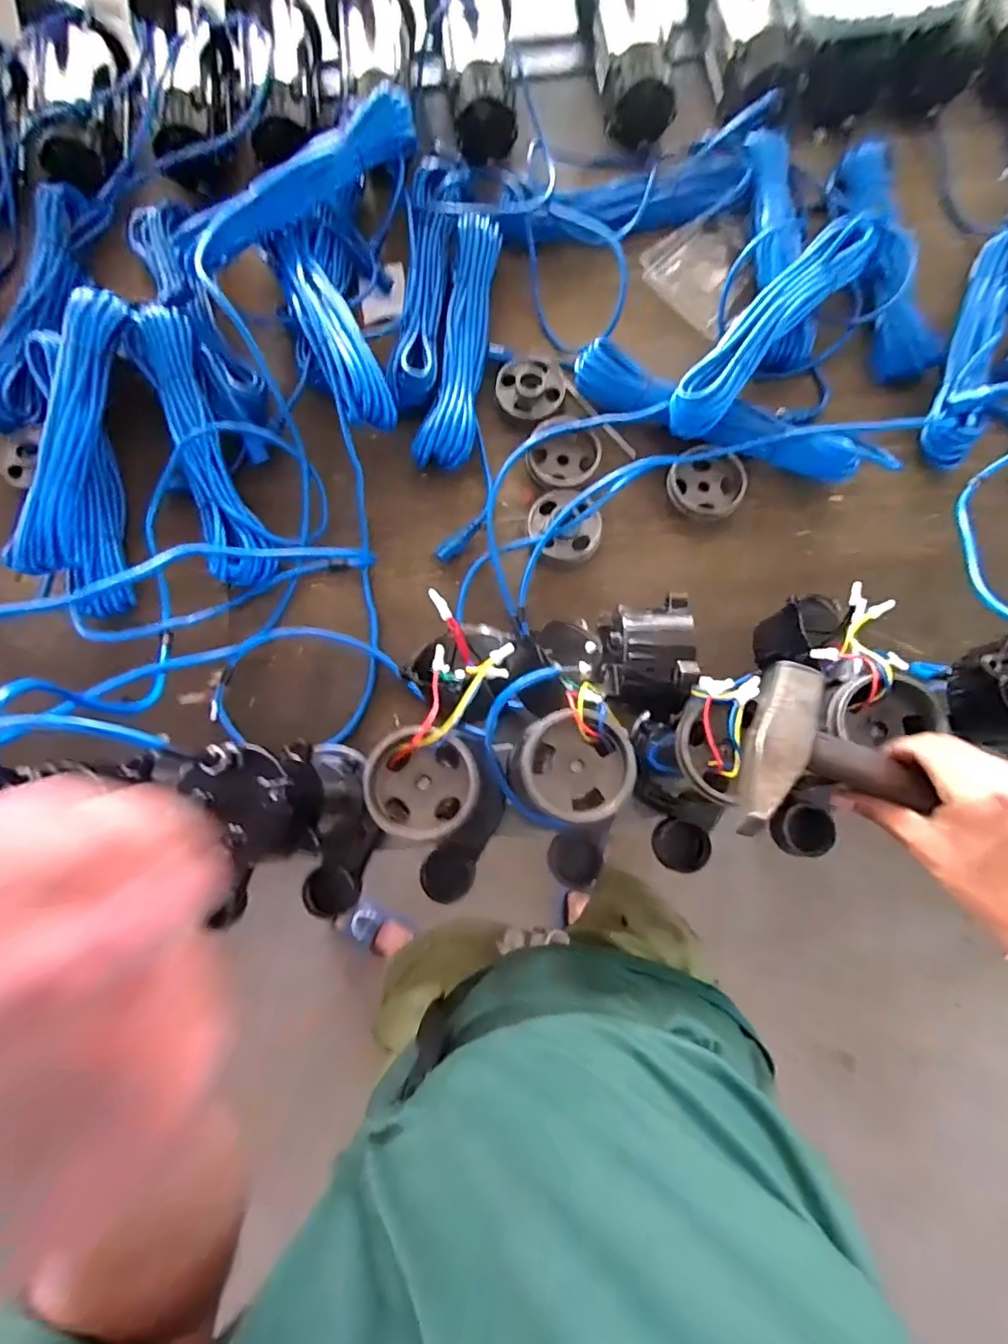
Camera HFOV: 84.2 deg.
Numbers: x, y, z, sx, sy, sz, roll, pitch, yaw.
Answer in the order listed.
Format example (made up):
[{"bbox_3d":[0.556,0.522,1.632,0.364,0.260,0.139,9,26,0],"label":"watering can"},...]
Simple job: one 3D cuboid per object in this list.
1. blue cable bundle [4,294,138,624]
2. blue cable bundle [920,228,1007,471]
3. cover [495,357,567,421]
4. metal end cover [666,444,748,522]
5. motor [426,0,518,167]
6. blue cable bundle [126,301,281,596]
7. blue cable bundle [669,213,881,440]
[{"bbox_3d":[-0.477,-0.257,0.635,0.061,0.084,0.373,-2,79,0],"label":"blue cable bundle"},{"bbox_3d":[0.594,-0.414,0.701,0.069,0.065,0.353,24,80,5],"label":"blue cable bundle"},{"bbox_3d":[0.032,-0.361,0.710,0.087,0.034,0.081,40,82,8],"label":"cover"},{"bbox_3d":[0.246,-0.229,0.682,0.094,0.028,0.083,11,79,3],"label":"metal end cover"},{"bbox_3d":[-0.035,-0.847,0.754,0.106,0.094,0.260,-9,94,-1],"label":"motor"},{"bbox_3d":[-0.360,-0.263,0.661,0.079,0.059,0.344,-22,79,-3],"label":"blue cable bundle"},{"bbox_3d":[0.321,-0.417,0.660,0.066,0.048,0.356,42,82,8],"label":"blue cable bundle"}]

